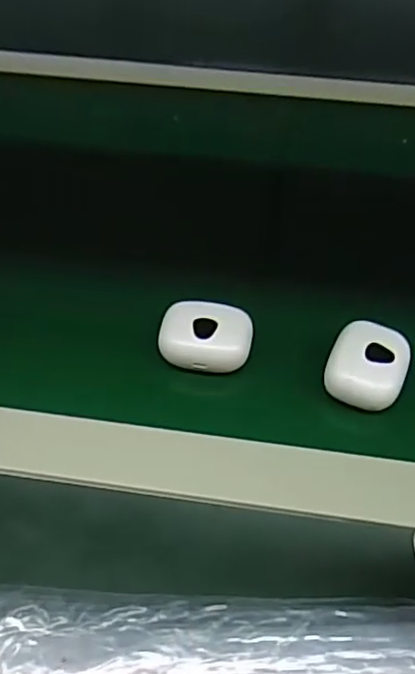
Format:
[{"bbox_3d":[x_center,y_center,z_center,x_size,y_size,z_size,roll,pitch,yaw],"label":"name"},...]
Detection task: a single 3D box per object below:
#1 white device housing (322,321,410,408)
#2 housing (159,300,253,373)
[{"bbox_3d":[0.100,0.017,0.380,0.046,0.020,0.051,15,51,13],"label":"white device housing"},{"bbox_3d":[-0.001,-0.001,0.392,0.058,0.021,0.040,8,50,7],"label":"housing"}]

